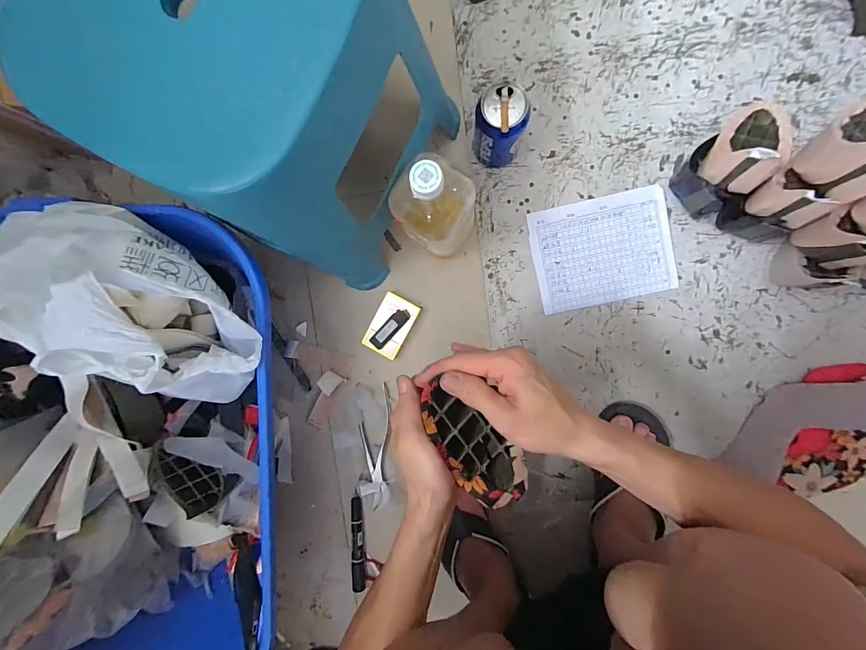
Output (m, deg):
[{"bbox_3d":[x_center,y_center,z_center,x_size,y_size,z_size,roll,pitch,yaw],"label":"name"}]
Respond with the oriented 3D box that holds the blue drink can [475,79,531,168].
[{"bbox_3d":[0.085,-0.248,0.480,0.060,0.115,0.064,0,93,5],"label":"blue drink can"}]

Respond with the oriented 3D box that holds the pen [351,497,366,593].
[{"bbox_3d":[-0.118,0.339,0.575,0.018,0.018,0.138,-2,93,5],"label":"pen"}]

